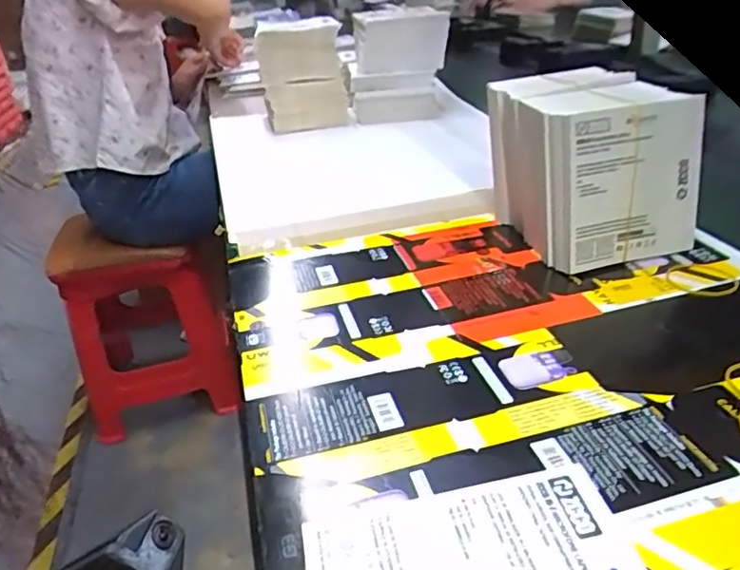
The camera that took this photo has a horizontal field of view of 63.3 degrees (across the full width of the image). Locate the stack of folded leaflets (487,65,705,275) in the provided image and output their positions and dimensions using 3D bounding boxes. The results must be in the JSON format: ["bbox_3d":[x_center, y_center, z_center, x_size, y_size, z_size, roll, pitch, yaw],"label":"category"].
[{"bbox_3d":[0.178,-0.101,0.507,0.110,0.124,0.150,-13,29,-13],"label":"stack of folded leaflets"}]

